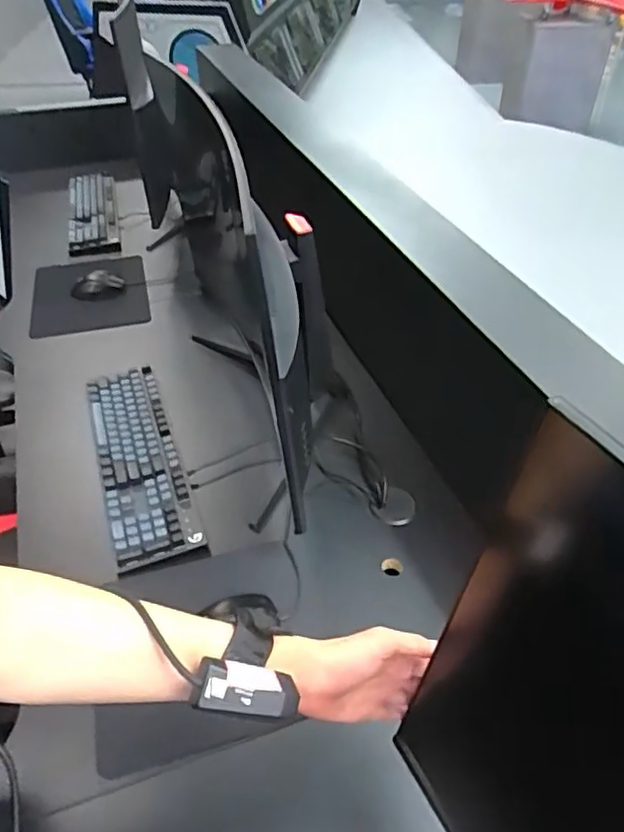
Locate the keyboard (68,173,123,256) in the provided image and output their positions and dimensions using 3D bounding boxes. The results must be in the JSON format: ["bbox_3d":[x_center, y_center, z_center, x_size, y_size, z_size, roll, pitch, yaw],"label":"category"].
[{"bbox_3d":[-0.604,-0.563,1.709,0.135,0.031,0.402,-9,46,-11],"label":"keyboard"}]

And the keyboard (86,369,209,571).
[{"bbox_3d":[-0.284,0.073,1.028,0.121,0.050,0.421,-14,47,-16],"label":"keyboard"}]

